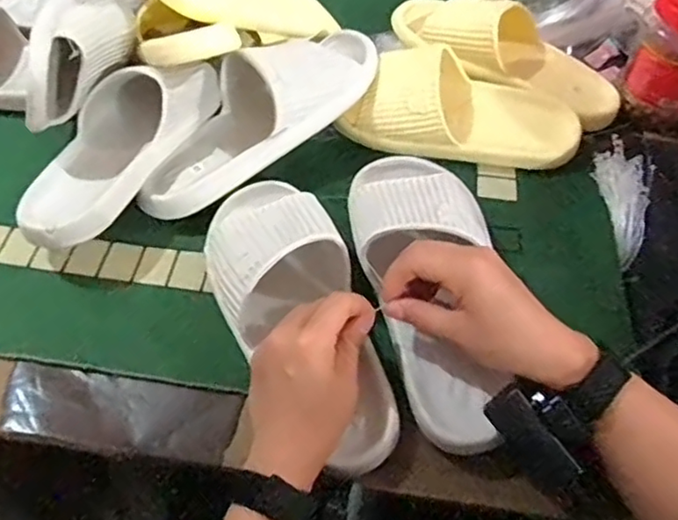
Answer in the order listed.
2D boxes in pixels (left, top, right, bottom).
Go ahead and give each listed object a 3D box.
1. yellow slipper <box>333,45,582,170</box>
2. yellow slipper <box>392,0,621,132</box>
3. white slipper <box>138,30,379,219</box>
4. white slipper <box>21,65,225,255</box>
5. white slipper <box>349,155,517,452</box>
[{"bbox_3d":[0.126,-0.156,0.635,0.237,0.065,0.093,5,54,3],"label":"yellow slipper"},{"bbox_3d":[0.183,-0.223,0.675,0.262,0.073,0.089,26,56,0],"label":"yellow slipper"},{"bbox_3d":[-0.076,-0.144,0.600,0.284,0.072,0.107,-41,63,-11],"label":"white slipper"},{"bbox_3d":[-0.214,-0.110,0.576,0.109,0.081,0.233,23,57,15],"label":"white slipper"},{"bbox_3d":[0.073,0.015,0.495,0.106,0.069,0.262,-8,67,-6],"label":"white slipper"}]

